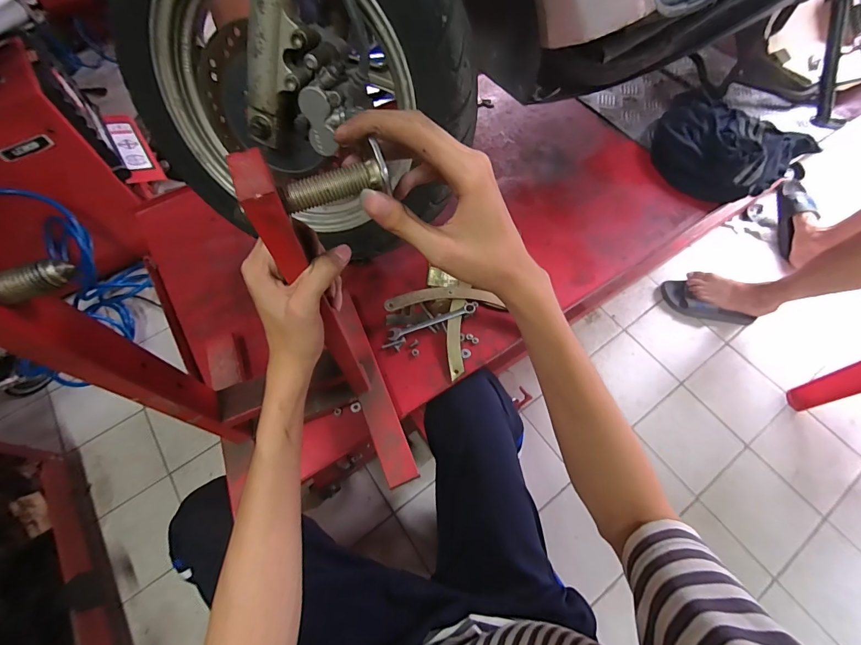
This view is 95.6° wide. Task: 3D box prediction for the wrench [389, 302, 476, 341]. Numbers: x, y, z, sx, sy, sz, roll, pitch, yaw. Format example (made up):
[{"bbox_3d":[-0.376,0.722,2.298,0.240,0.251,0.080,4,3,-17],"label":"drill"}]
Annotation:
[{"bbox_3d":[0.004,-0.001,0.589,0.133,0.013,0.018,-19,64,5],"label":"wrench"}]

